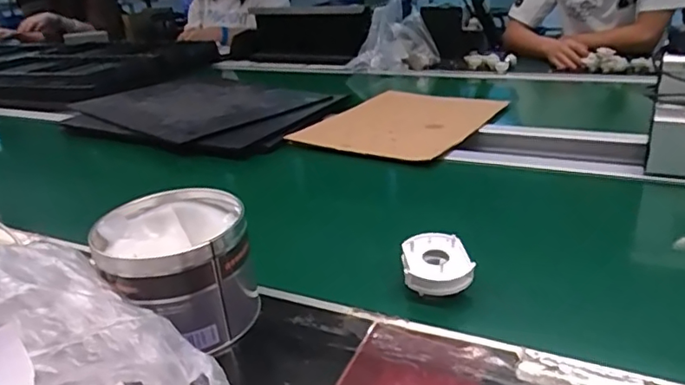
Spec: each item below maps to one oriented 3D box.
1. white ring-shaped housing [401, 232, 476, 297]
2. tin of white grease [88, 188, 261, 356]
[{"bbox_3d":[0.088,0.071,0.526,0.068,0.038,0.068,-5,24,2],"label":"white ring-shaped housing"},{"bbox_3d":[-0.146,0.071,0.497,0.123,0.101,0.126,-5,24,2],"label":"tin of white grease"}]

